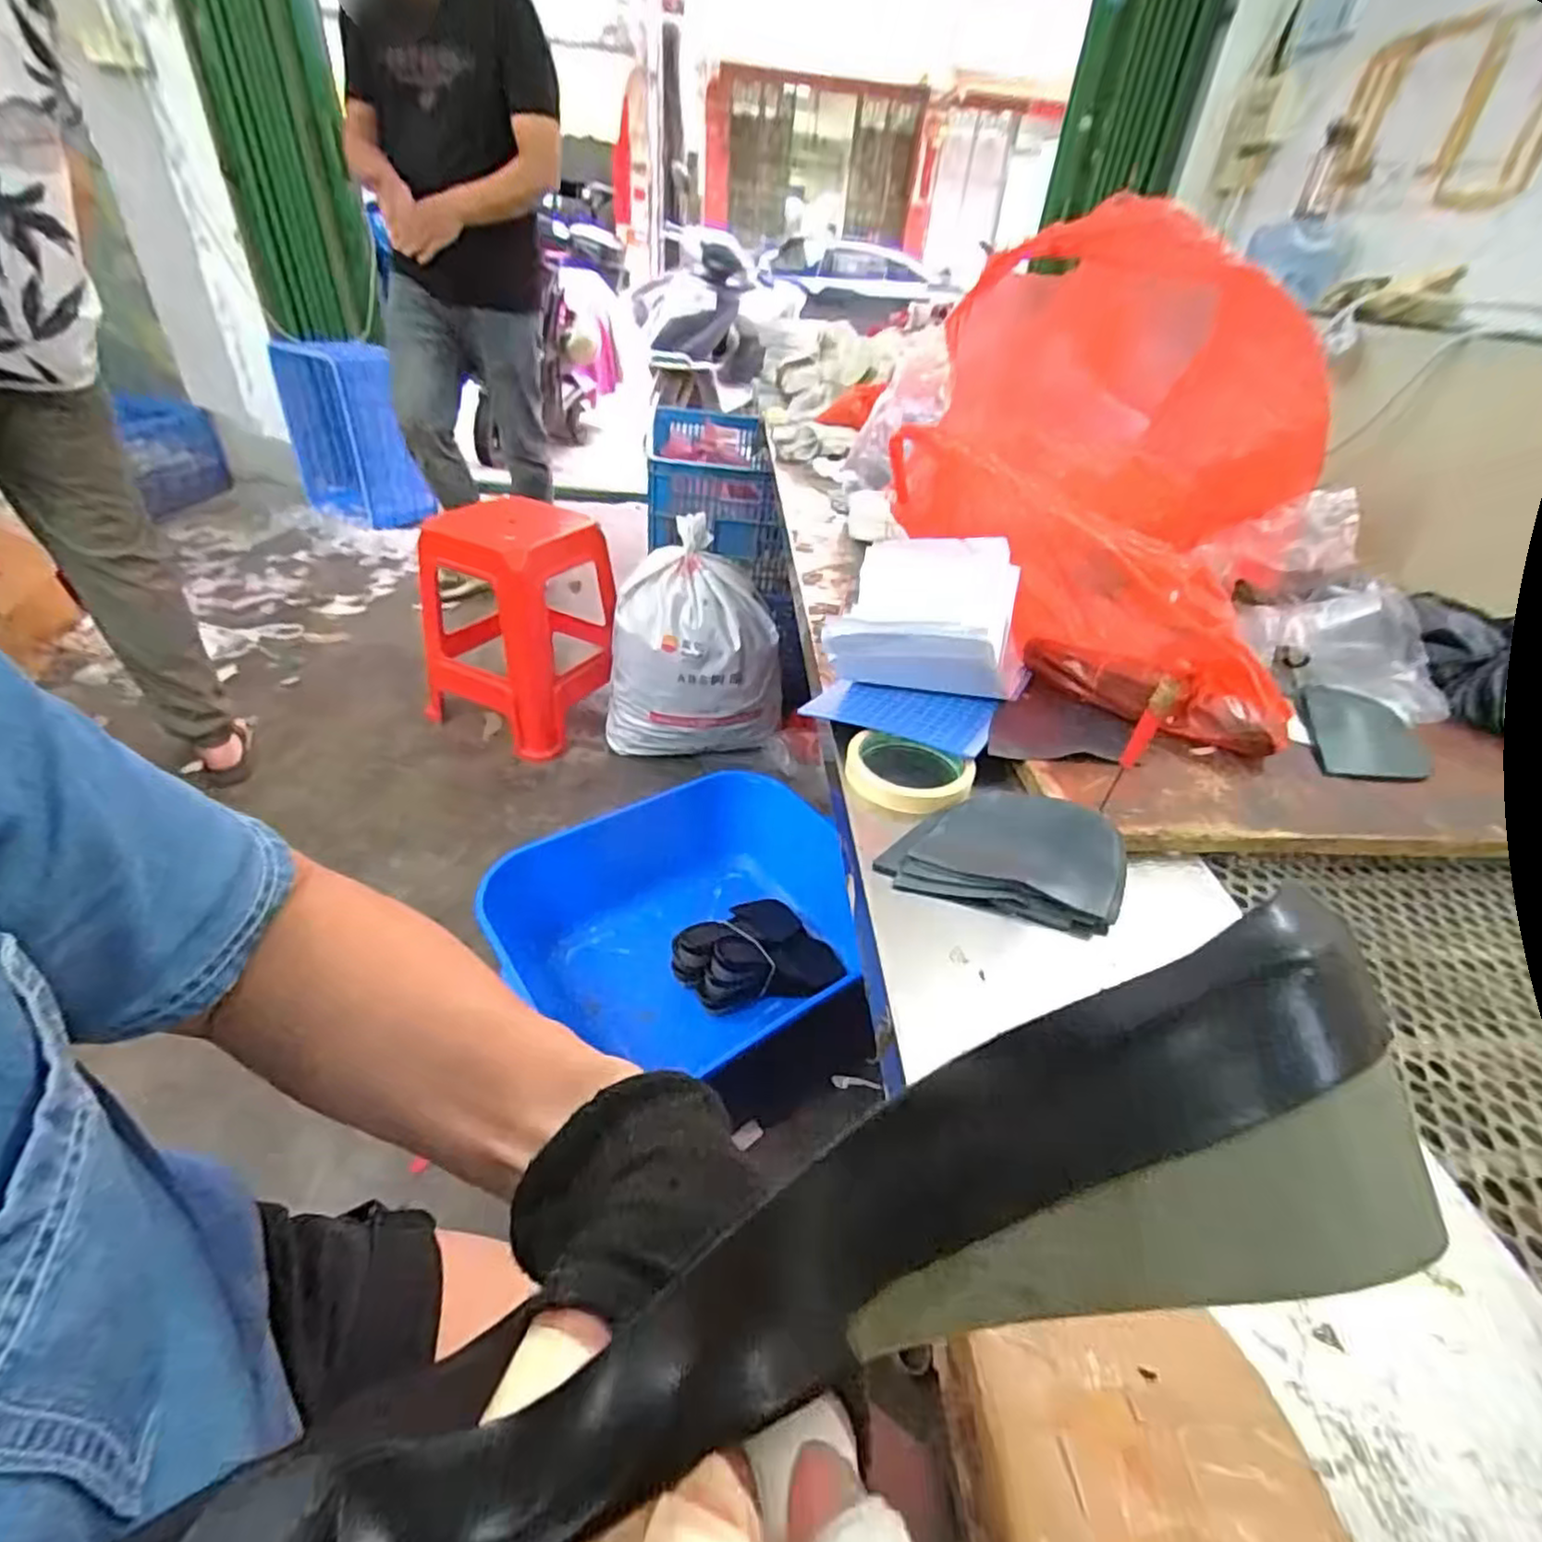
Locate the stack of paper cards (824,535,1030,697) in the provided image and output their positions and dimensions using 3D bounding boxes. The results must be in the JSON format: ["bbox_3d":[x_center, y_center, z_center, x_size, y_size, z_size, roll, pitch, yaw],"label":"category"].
[{"bbox_3d":[0.119,-0.102,0.567,0.142,0.147,0.082,24,41,23],"label":"stack of paper cards"}]

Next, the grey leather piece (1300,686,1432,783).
[{"bbox_3d":[0.491,-0.030,0.582,0.094,0.017,0.139,17,38,15],"label":"grey leather piece"}]

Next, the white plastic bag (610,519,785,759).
[{"bbox_3d":[-0.180,-0.263,1.636,0.405,0.469,0.230,2,37,-5],"label":"white plastic bag"}]

